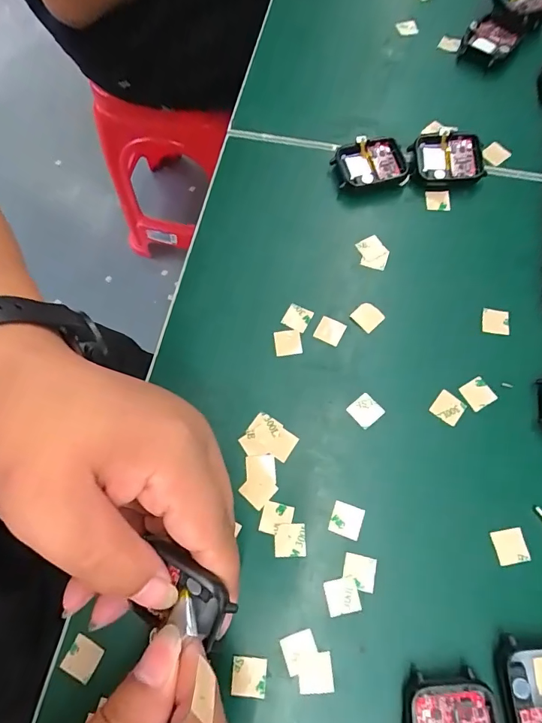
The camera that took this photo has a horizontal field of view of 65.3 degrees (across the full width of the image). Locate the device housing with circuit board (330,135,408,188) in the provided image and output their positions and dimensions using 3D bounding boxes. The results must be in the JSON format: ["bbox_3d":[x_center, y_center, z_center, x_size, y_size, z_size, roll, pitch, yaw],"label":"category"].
[{"bbox_3d":[0.067,-0.132,0.285,0.047,0.015,0.033,-8,69,0],"label":"device housing with circuit board"}]

